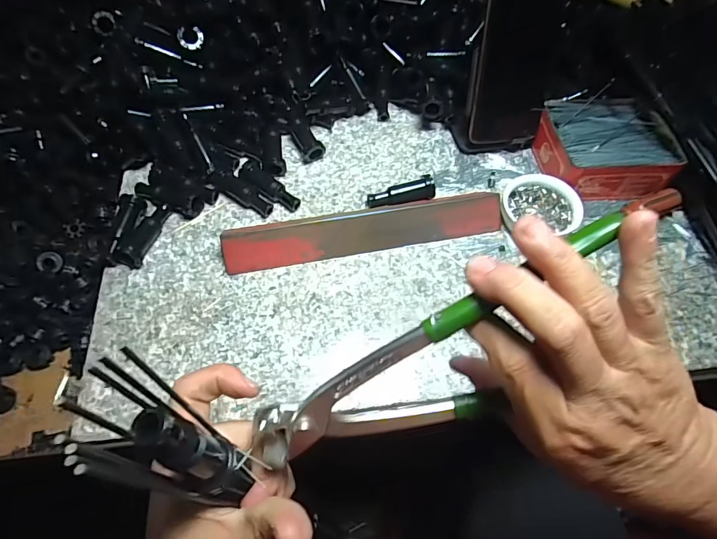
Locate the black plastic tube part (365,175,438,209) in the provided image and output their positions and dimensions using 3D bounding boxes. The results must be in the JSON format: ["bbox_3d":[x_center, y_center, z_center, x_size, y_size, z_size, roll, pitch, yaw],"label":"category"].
[{"bbox_3d":[0.042,-0.075,0.431,0.065,0.017,0.019,-10,59,-8],"label":"black plastic tube part"}]

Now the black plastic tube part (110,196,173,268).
[{"bbox_3d":[-0.202,-0.035,0.396,0.035,0.020,0.065,11,59,4],"label":"black plastic tube part"}]

